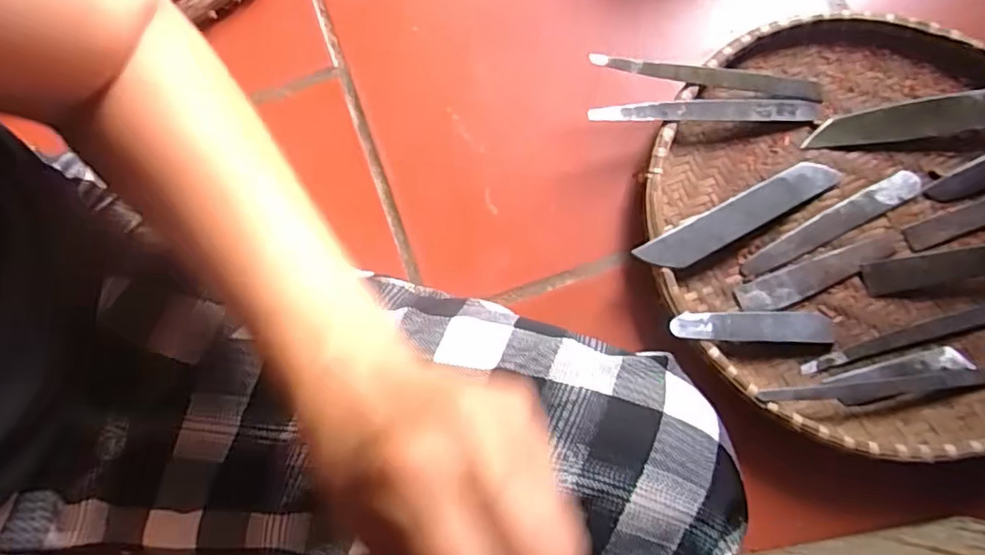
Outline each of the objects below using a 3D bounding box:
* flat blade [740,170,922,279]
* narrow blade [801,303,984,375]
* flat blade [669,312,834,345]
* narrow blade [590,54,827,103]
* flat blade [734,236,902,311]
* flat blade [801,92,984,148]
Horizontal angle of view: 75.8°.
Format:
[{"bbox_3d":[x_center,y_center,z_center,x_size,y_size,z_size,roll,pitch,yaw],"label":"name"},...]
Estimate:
[{"bbox_3d":[0.258,-0.041,0.483,0.157,0.004,0.020,-27,77,-6],"label":"flat blade"},{"bbox_3d":[0.308,0.040,0.461,0.173,0.005,0.018,-14,76,-3],"label":"narrow blade"},{"bbox_3d":[0.186,0.034,0.451,0.127,0.006,0.024,4,67,-12],"label":"flat blade"},{"bbox_3d":[0.169,-0.155,0.489,0.196,0.007,0.019,4,78,-13],"label":"narrow blade"},{"bbox_3d":[0.244,-0.004,0.472,0.130,0.004,0.025,-22,77,-5],"label":"flat blade"},{"bbox_3d":[0.333,-0.124,0.495,0.169,0.009,0.029,-7,88,5],"label":"flat blade"}]

